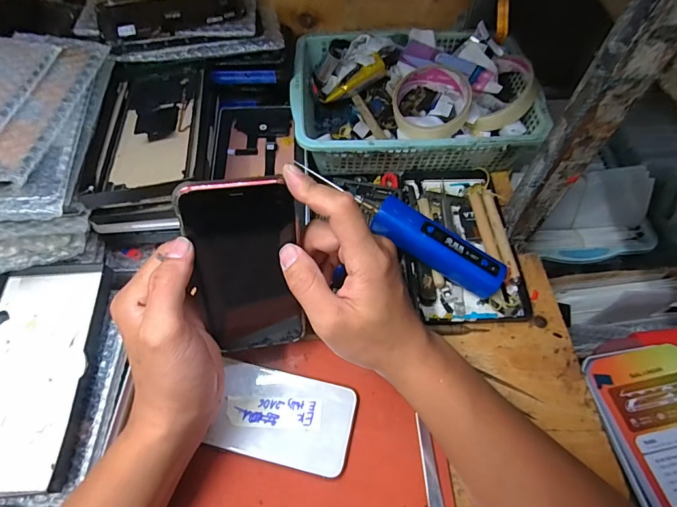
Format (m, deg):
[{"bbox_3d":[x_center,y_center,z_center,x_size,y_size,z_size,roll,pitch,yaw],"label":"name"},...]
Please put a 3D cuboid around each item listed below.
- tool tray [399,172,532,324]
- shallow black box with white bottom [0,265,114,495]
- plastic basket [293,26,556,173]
[{"bbox_3d":[0.126,-0.016,0.418,0.115,0.021,0.181,-2,60,-2],"label":"tool tray"},{"bbox_3d":[-0.258,0.095,0.331,0.108,0.020,0.181,0,63,-4],"label":"shallow black box with white bottom"},{"bbox_3d":[0.081,-0.179,0.469,0.264,0.075,0.185,-1,60,-1],"label":"plastic basket"}]

